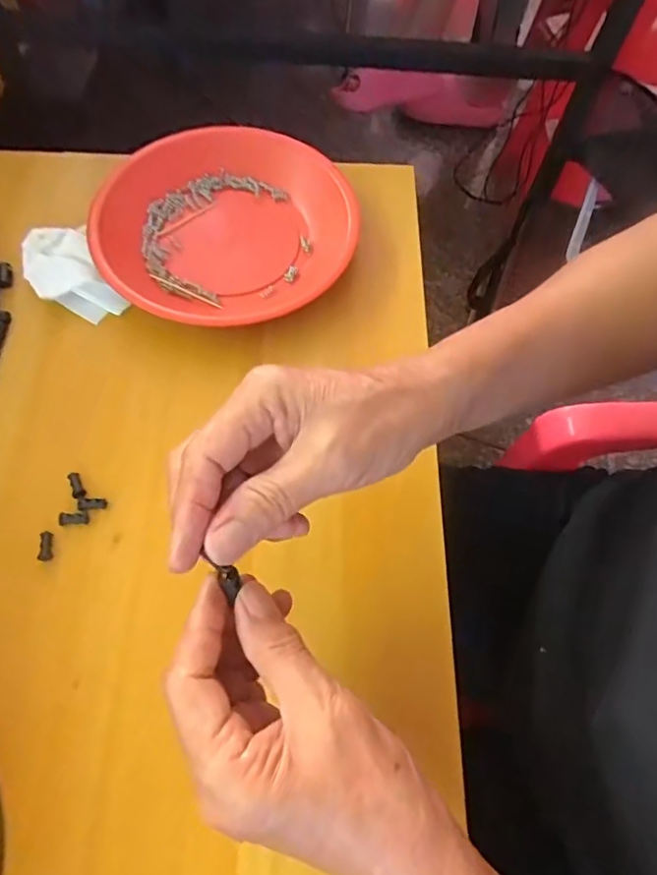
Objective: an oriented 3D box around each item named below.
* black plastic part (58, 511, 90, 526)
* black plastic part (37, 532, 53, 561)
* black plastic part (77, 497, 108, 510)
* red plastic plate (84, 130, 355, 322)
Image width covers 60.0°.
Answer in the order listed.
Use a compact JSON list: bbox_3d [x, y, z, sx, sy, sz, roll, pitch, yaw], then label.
[{"bbox_3d":[-0.153,0.049,0.342,0.017,0.004,0.007,-3,64,-4],"label":"black plastic part"},{"bbox_3d":[-0.167,0.064,0.334,0.008,0.004,0.017,-9,65,-7],"label":"black plastic part"},{"bbox_3d":[-0.144,0.040,0.347,0.017,0.004,0.007,-1,64,-4],"label":"black plastic part"},{"bbox_3d":[-0.073,-0.161,0.435,0.180,0.039,0.188,1,64,-2],"label":"red plastic plate"}]

